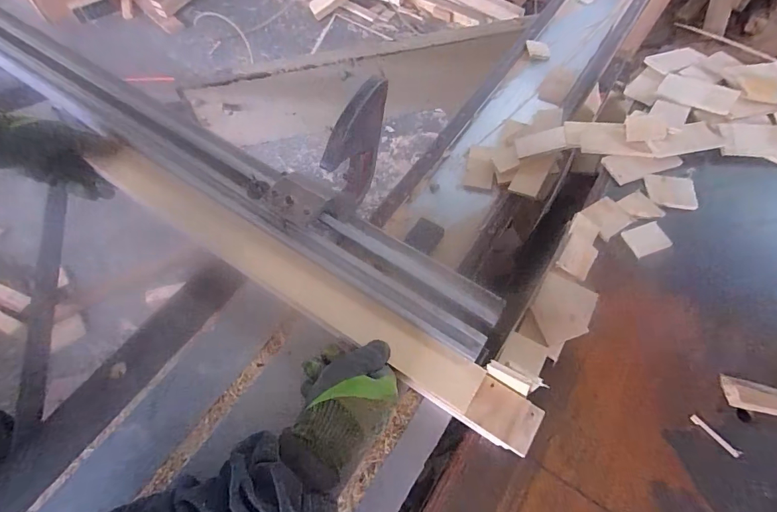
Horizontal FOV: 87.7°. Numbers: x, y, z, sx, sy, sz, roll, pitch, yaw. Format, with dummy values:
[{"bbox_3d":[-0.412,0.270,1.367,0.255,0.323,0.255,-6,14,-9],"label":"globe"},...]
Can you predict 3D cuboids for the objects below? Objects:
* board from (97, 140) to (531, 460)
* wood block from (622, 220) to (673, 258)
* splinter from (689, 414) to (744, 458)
[{"bbox_3d":[-0.144,0.019,0.509,0.675,0.048,0.061,29,67,20],"label":"board"},{"bbox_3d":[0.355,-0.023,0.557,0.059,0.004,0.042,-18,62,-10],"label":"wood block"},{"bbox_3d":[0.351,0.194,0.433,0.057,0.004,0.010,40,68,20],"label":"splinter"}]

